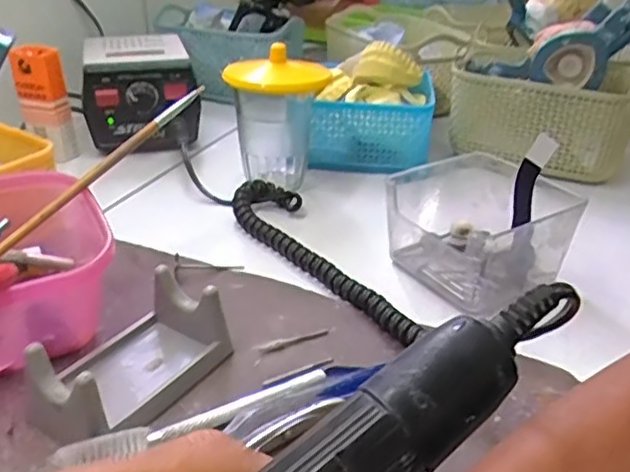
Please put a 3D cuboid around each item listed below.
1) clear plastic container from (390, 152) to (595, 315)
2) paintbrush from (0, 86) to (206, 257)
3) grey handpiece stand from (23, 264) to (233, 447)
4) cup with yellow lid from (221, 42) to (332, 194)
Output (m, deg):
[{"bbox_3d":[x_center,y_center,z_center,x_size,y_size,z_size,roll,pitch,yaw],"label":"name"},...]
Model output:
[{"bbox_3d":[0.113,-0.008,0.440,0.099,0.060,0.106,-19,35,-32],"label":"clear plastic container"},{"bbox_3d":[-0.136,-0.031,0.383,0.011,0.009,0.199,22,55,32],"label":"paintbrush"},{"bbox_3d":[-0.096,0.057,0.329,0.061,0.042,0.093,21,35,30],"label":"grey handpiece stand"},{"bbox_3d":[-0.033,-0.103,0.550,0.076,0.108,0.100,-3,30,-8],"label":"cup with yellow lid"}]

